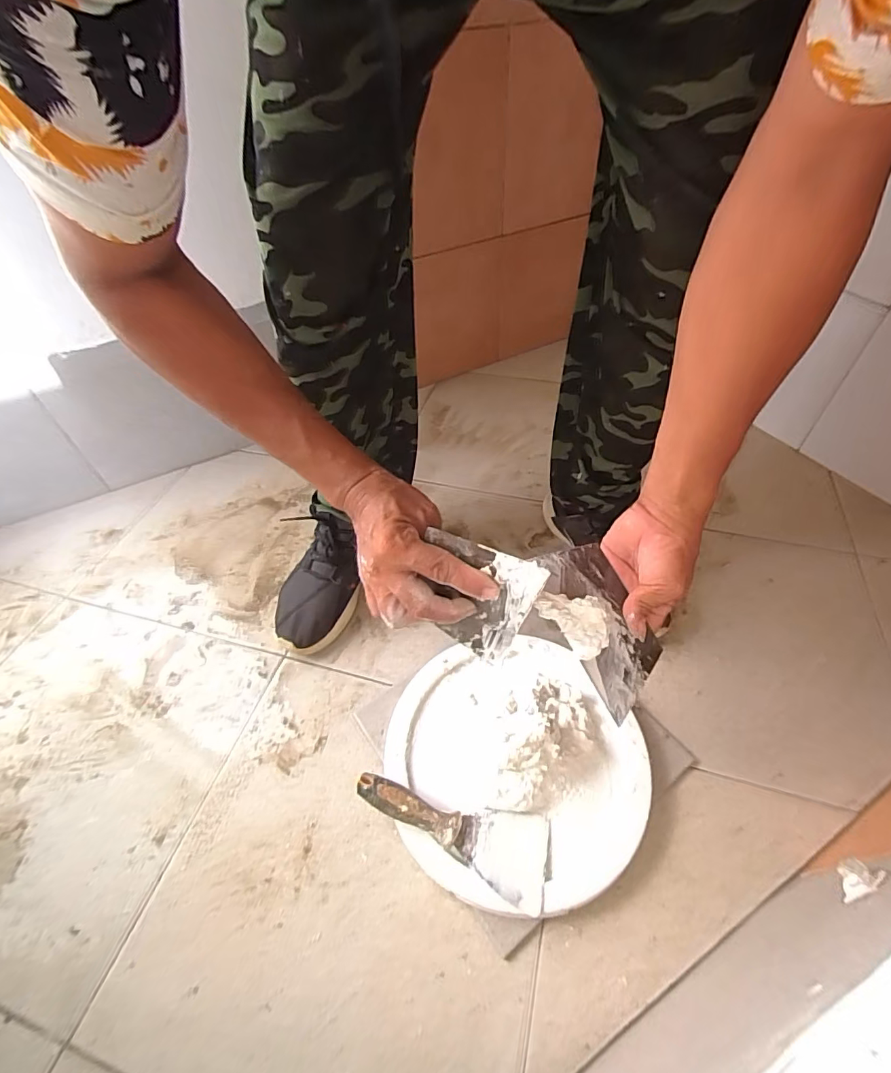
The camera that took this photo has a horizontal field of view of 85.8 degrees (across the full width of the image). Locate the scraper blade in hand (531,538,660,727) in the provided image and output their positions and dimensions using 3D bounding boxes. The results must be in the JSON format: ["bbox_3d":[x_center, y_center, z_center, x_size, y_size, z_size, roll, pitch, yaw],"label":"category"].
[{"bbox_3d":[0.137,0.073,0.421,0.086,0.005,0.143,-22,78,-33],"label":"scraper blade in hand"}]

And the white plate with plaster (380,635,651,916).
[{"bbox_3d":[0.079,0.246,0.548,0.285,0.080,0.277,-2,49,2],"label":"white plate with plaster"}]

